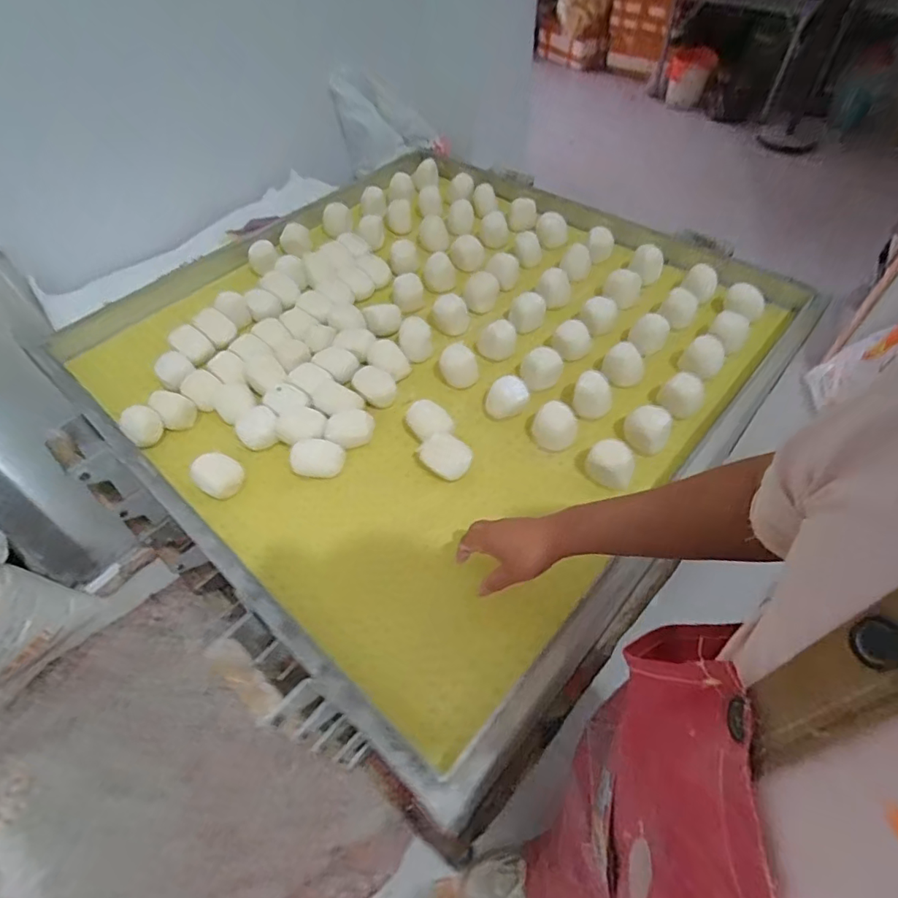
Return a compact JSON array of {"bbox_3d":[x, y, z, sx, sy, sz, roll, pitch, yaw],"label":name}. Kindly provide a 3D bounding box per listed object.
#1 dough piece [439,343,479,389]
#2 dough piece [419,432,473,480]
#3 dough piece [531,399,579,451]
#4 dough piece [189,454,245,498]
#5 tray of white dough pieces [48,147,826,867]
[{"bbox_3d":[0.017,-0.138,0.846,0.062,0.047,0.060,-3,53,1],"label":"dough piece"},{"bbox_3d":[-0.003,0.008,0.741,0.067,0.051,0.053,20,57,17],"label":"dough piece"},{"bbox_3d":[0.158,-0.033,0.758,0.062,0.072,0.050,10,55,10],"label":"dough piece"},{"bbox_3d":[-0.333,0.036,0.734,0.061,0.034,0.061,-2,53,2],"label":"dough piece"},{"bbox_3d":[-0.005,-0.191,0.904,0.909,0.090,0.979,35,62,25],"label":"tray of white dough pieces"}]

